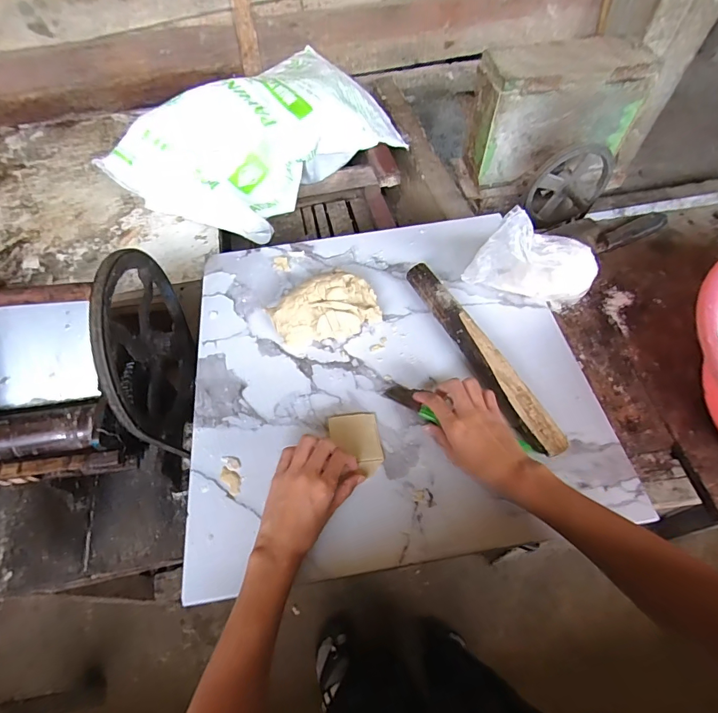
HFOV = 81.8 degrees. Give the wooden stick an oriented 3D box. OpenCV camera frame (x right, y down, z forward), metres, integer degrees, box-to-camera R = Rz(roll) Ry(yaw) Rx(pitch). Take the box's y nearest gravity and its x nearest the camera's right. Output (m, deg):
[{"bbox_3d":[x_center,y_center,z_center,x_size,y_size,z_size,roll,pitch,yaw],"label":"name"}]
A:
[{"bbox_3d":[0.151,-0.007,0.535,0.036,0.038,0.302,-24,61,-14],"label":"wooden stick"}]

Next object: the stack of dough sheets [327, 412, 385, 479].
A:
[{"bbox_3d":[-0.002,0.103,0.486,0.058,0.007,0.075,-8,58,-5],"label":"stack of dough sheets"}]

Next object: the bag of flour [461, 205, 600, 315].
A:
[{"bbox_3d":[0.238,-0.133,0.560,0.168,0.121,0.064,14,59,9],"label":"bag of flour"}]

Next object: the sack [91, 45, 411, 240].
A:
[{"bbox_3d":[-0.233,-0.540,1.050,0.389,0.210,0.676,40,66,22],"label":"sack"}]

